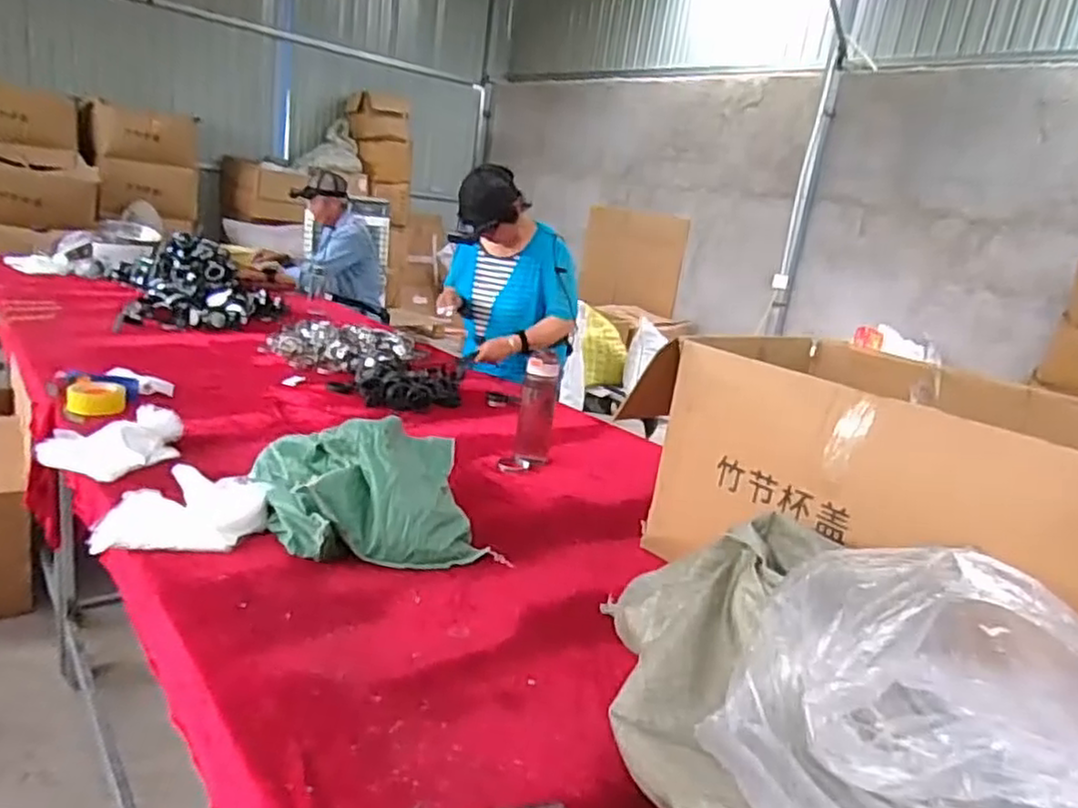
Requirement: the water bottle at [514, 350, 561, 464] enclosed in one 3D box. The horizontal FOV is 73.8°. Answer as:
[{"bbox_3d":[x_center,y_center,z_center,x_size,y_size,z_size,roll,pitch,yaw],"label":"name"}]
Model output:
[{"bbox_3d":[-0.004,0.016,1.604,0.076,0.253,0.082,8,16,0],"label":"water bottle"}]

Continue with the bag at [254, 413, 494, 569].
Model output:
[{"bbox_3d":[-0.276,0.130,1.183,0.324,0.175,0.297,0,18,-25],"label":"bag"}]

